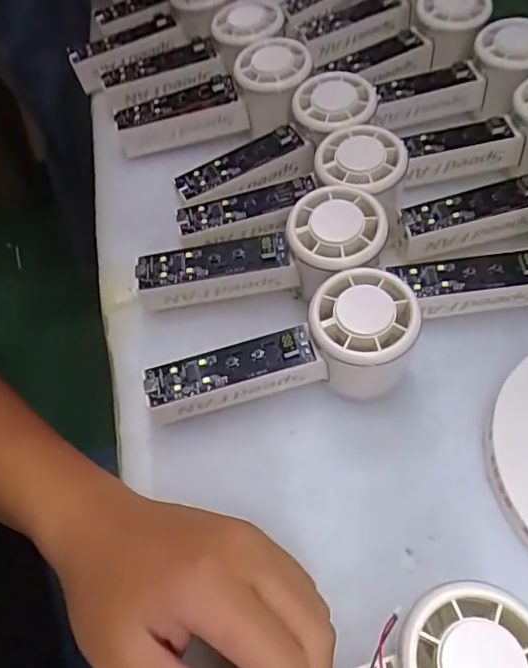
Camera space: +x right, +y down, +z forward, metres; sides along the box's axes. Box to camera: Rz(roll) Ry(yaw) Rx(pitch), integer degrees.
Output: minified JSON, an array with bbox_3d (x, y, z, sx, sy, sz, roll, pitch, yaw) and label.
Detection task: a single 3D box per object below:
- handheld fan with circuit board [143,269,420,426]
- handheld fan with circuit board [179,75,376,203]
[{"bbox_3d":[0.009,0.007,0.310,0.149,0.059,0.055,-5,57,-2],"label":"handheld fan with circuit board"},{"bbox_3d":[0.010,-0.128,0.387,0.148,0.035,0.057,-33,61,-2],"label":"handheld fan with circuit board"}]

